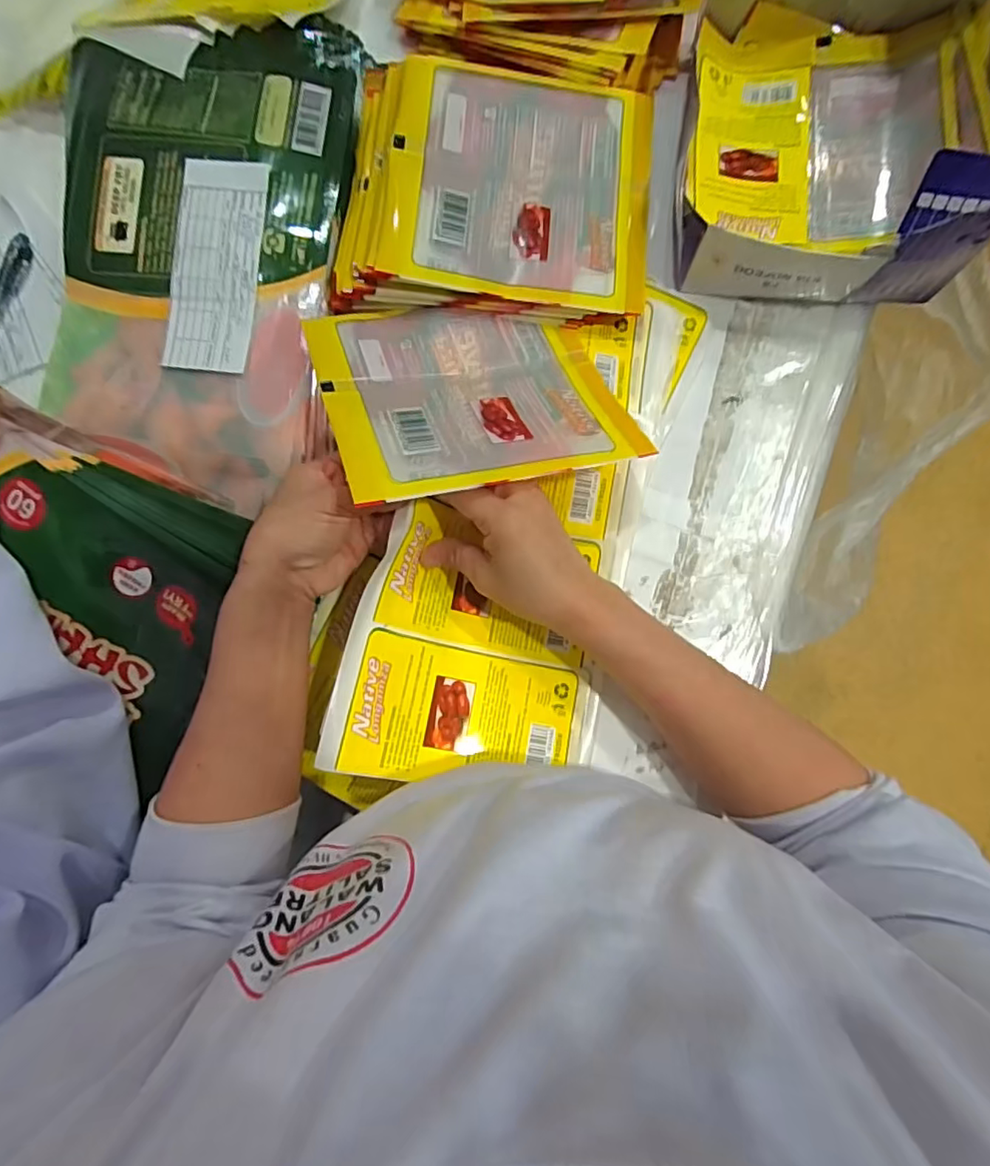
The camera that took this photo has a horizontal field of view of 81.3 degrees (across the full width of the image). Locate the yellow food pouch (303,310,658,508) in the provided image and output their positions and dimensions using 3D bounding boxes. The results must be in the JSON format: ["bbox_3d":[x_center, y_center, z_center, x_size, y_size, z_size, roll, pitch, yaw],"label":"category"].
[{"bbox_3d":[-0.017,-0.125,0.359,0.172,0.010,0.170,-13,57,-17],"label":"yellow food pouch"}]

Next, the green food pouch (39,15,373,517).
[{"bbox_3d":[-0.198,-0.220,0.382,0.184,0.021,0.317,3,82,1],"label":"green food pouch"}]

